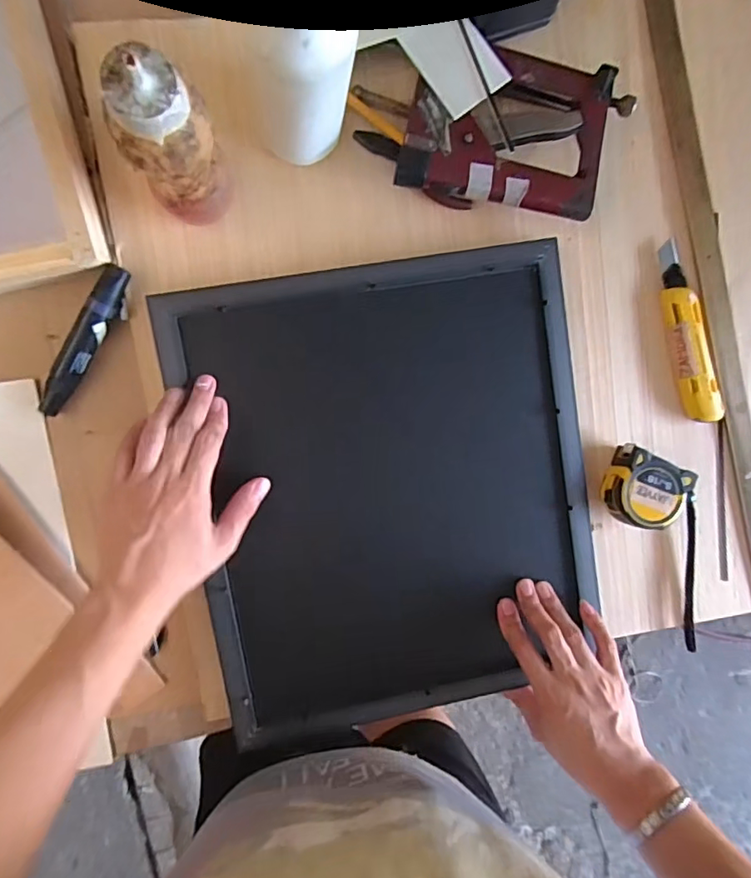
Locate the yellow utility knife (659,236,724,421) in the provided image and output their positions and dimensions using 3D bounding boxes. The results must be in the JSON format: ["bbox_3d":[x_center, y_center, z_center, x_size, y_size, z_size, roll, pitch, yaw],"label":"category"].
[{"bbox_3d":[0.288,-0.096,0.486,0.038,0.015,0.167,-17,97,-5],"label":"yellow utility knife"}]

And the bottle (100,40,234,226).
[{"bbox_3d":[-0.130,-0.187,0.352,0.053,0.169,0.046,-21,97,-2],"label":"bottle"}]

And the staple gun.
[{"bbox_3d":[0.107,-0.253,0.439,0.185,0.042,0.141,17,93,-8],"label":"staple gun"}]

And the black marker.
[{"bbox_3d":[-0.235,-0.078,0.426,0.023,0.020,0.130,30,91,-8],"label":"black marker"}]

